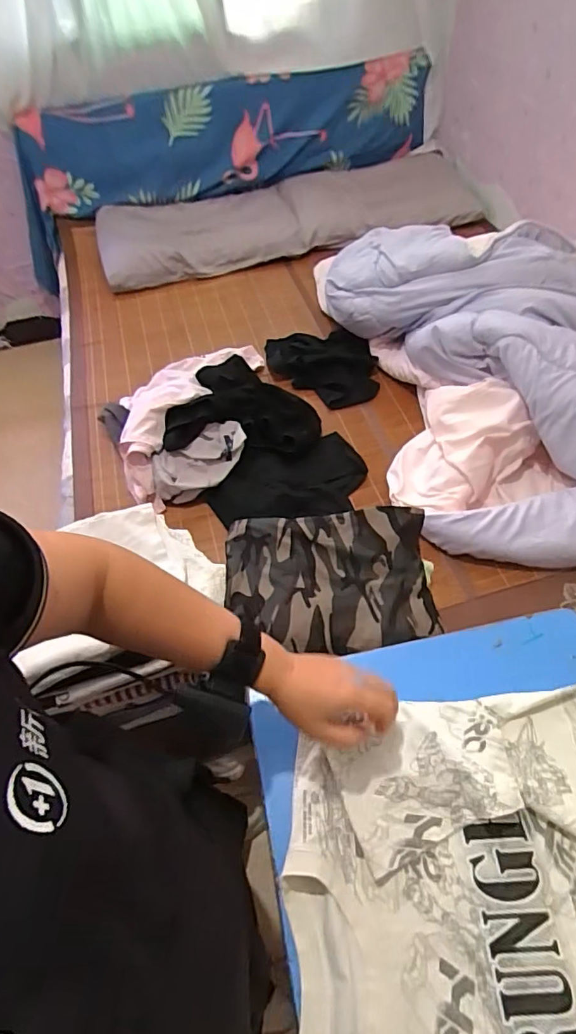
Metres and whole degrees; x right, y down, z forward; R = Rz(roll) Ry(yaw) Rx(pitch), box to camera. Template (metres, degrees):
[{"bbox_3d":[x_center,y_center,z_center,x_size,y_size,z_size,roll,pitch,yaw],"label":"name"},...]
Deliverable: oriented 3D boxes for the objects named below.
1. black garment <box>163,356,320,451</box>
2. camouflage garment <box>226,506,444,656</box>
[{"bbox_3d":[-0.114,-0.304,1.271,0.362,0.111,0.349,-7,54,-1],"label":"black garment"},{"bbox_3d":[0.064,0.096,0.817,0.328,0.045,0.256,-2,54,3],"label":"camouflage garment"}]

